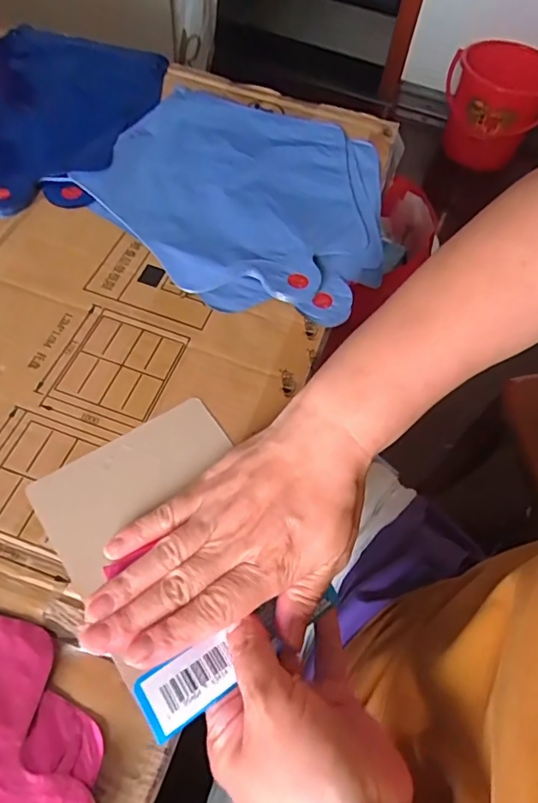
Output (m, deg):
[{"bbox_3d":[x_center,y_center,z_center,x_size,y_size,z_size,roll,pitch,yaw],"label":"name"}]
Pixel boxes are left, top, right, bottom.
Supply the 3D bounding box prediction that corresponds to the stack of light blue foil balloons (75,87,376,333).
[{"bbox_3d":[-0.016,-0.180,0.442,0.244,0.010,0.240,24,60,10],"label":"stack of light blue foil balloons"}]

